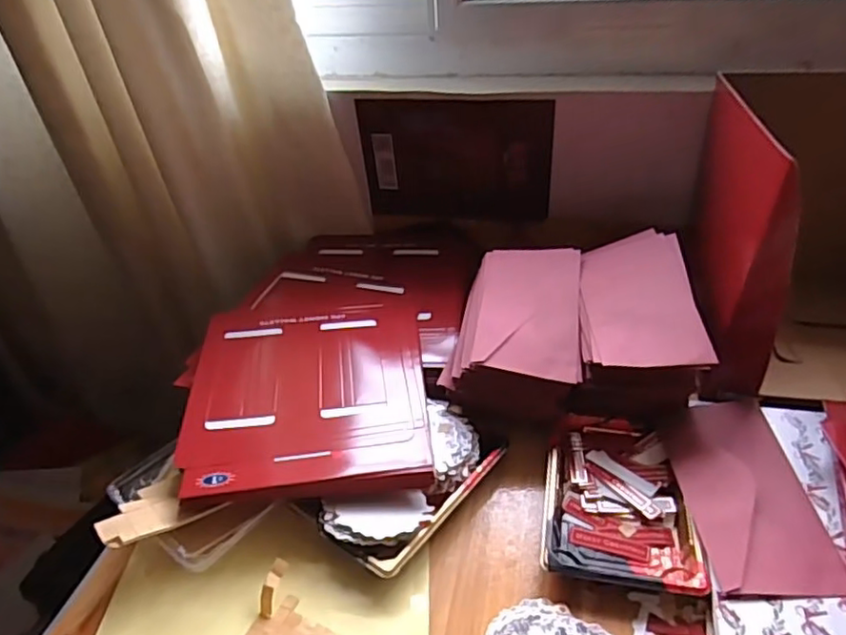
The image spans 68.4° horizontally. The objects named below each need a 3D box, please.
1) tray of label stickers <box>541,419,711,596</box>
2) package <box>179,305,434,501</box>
[{"bbox_3d":[0.155,0.141,0.497,0.110,0.022,0.153,4,36,12],"label":"tray of label stickers"},{"bbox_3d":[-0.106,0.059,0.591,0.210,0.013,0.251,-4,34,-5],"label":"package"}]

